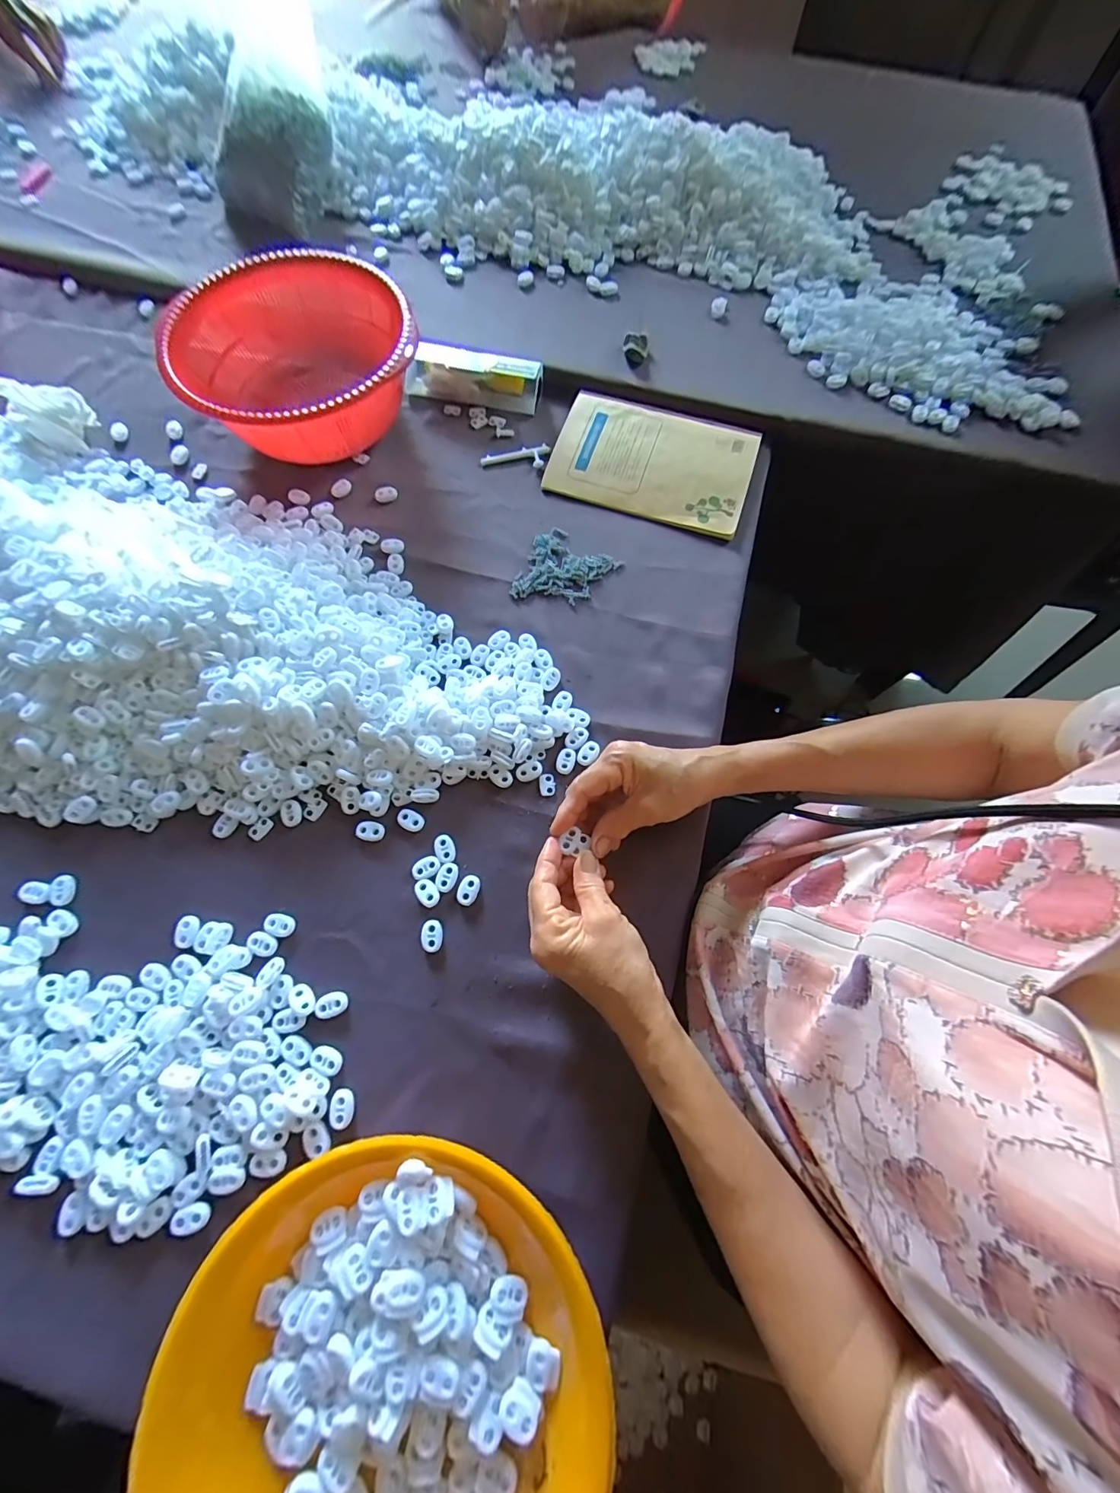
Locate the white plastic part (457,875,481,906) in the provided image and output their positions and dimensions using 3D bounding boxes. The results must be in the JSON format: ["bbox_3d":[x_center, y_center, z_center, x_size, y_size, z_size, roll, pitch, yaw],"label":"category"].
[{"bbox_3d":[-0.071,0.112,0.371,0.015,0.004,0.023,17,72,6],"label":"white plastic part"}]

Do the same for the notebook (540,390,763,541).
[{"bbox_3d":[0.099,-0.309,0.506,0.205,0.014,0.144,17,72,6],"label":"notebook"}]

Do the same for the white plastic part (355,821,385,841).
[{"bbox_3d":[-0.153,0.068,0.381,0.022,0.004,0.015,11,72,4],"label":"white plastic part"}]

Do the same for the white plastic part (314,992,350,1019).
[{"bbox_3d":[-0.165,0.186,0.341,0.022,0.004,0.016,-9,72,-3],"label":"white plastic part"}]

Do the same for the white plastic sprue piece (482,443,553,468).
[{"bbox_3d":[-0.047,-0.310,0.511,0.076,0.008,0.026,-10,72,-3],"label":"white plastic sprue piece"}]

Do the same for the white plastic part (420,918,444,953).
[{"bbox_3d":[-0.097,0.143,0.359,0.016,0.004,0.023,-1,71,0],"label":"white plastic part"}]

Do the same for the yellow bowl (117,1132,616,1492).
[{"bbox_3d":[-0.096,0.358,0.261,0.227,0.045,0.237,0,71,0],"label":"yellow bowl"}]

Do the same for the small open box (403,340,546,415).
[{"bbox_3d":[-0.098,-0.413,0.530,0.148,0.038,0.037,13,72,4],"label":"small open box"}]

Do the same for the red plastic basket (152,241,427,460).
[{"bbox_3d":[-0.271,-0.402,0.499,0.226,0.087,0.269,-31,74,-10],"label":"red plastic basket"}]

